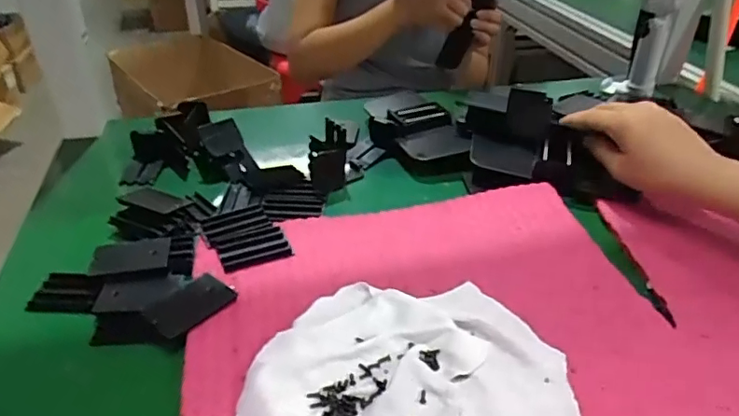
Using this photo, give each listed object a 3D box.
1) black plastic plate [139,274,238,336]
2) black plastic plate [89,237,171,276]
[{"bbox_3d":[-0.123,0.065,0.378,0.037,0.007,0.054,29,43,35],"label":"black plastic plate"},{"bbox_3d":[-0.181,0.036,0.415,0.054,0.007,0.030,-4,35,-7],"label":"black plastic plate"}]

